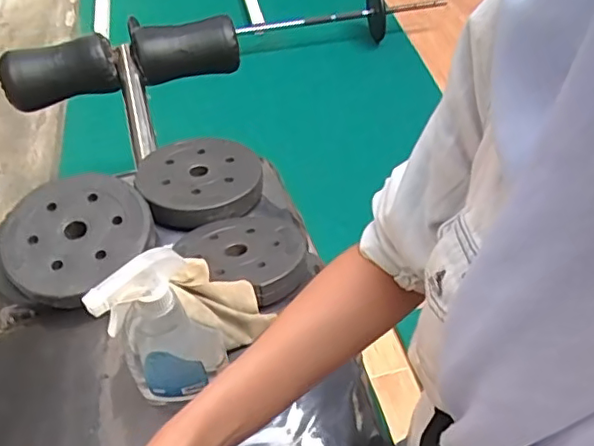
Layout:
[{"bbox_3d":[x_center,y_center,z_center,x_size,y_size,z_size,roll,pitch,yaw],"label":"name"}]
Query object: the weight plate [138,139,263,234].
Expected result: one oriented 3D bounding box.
[{"bbox_3d":[-0.142,-0.072,0.871,0.185,0.044,0.180,-2,48,2],"label":"weight plate"}]

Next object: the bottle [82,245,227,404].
[{"bbox_3d":[-0.126,0.099,0.546,0.092,0.204,0.052,-20,50,-14],"label":"bottle"}]

